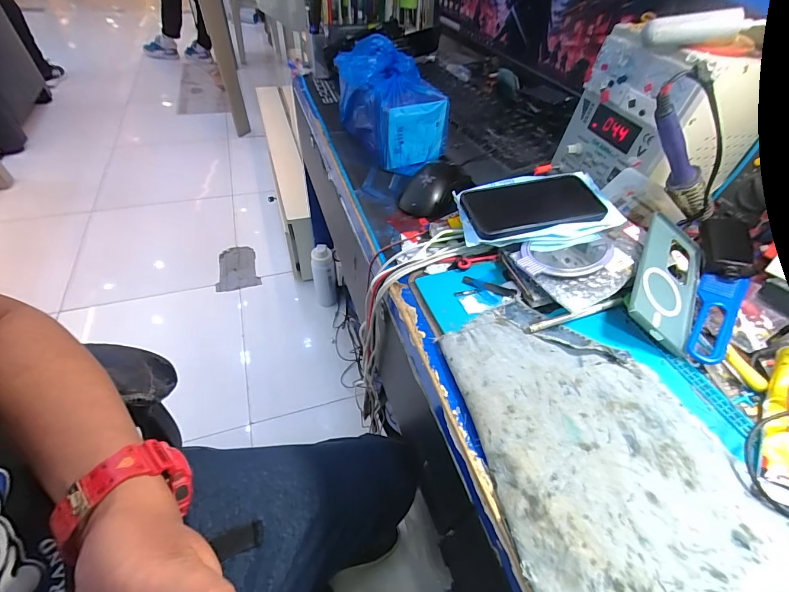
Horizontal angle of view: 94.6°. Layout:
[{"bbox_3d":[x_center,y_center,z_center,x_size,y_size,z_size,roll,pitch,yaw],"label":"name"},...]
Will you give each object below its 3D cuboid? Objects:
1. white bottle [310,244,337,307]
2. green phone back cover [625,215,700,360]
[{"bbox_3d":[-0.256,-0.059,1.327,0.071,0.267,0.081,-14,52,-17],"label":"white bottle"},{"bbox_3d":[0.296,-0.019,0.396,0.081,0.009,0.169,41,60,-6],"label":"green phone back cover"}]

